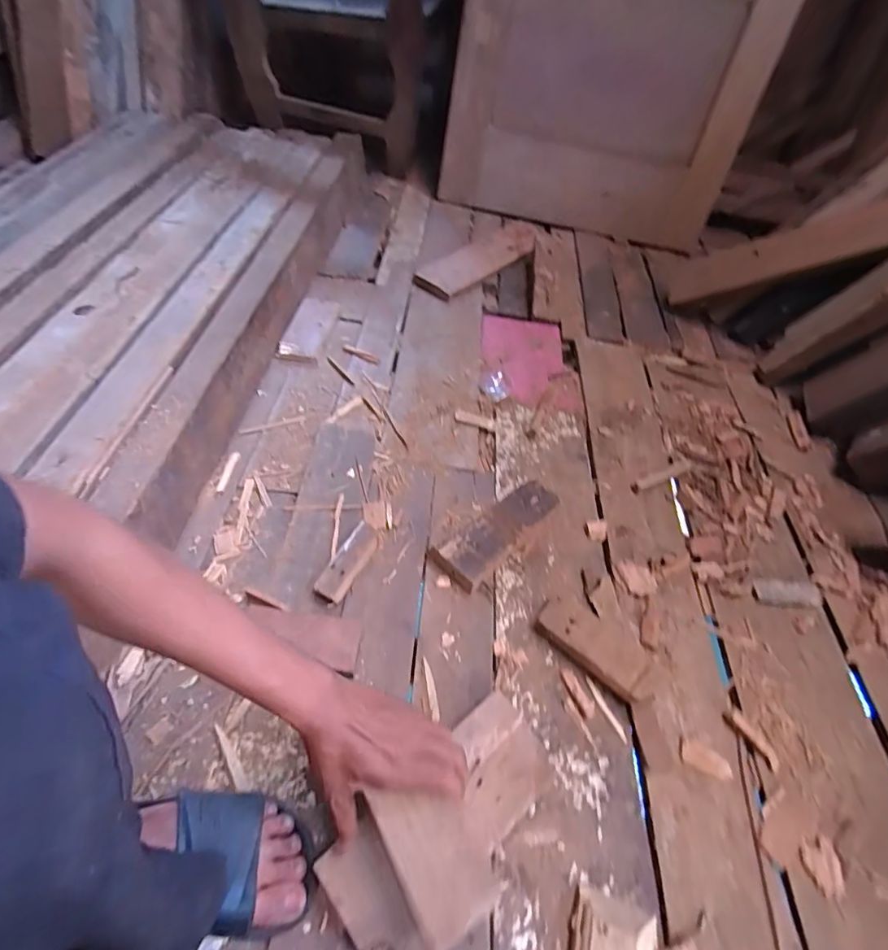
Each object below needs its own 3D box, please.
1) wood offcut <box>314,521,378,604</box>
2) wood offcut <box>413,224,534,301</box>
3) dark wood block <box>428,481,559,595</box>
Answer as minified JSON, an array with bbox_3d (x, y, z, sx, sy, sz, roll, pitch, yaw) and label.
[{"bbox_3d":[-0.135,0.125,0.706,0.039,0.024,0.123,26,54,14],"label":"wood offcut"},{"bbox_3d":[0.109,-0.581,1.311,0.133,0.020,0.448,40,58,23],"label":"wood offcut"},{"bbox_3d":[0.087,0.086,0.762,0.219,0.031,0.076,-35,62,-28],"label":"dark wood block"}]

